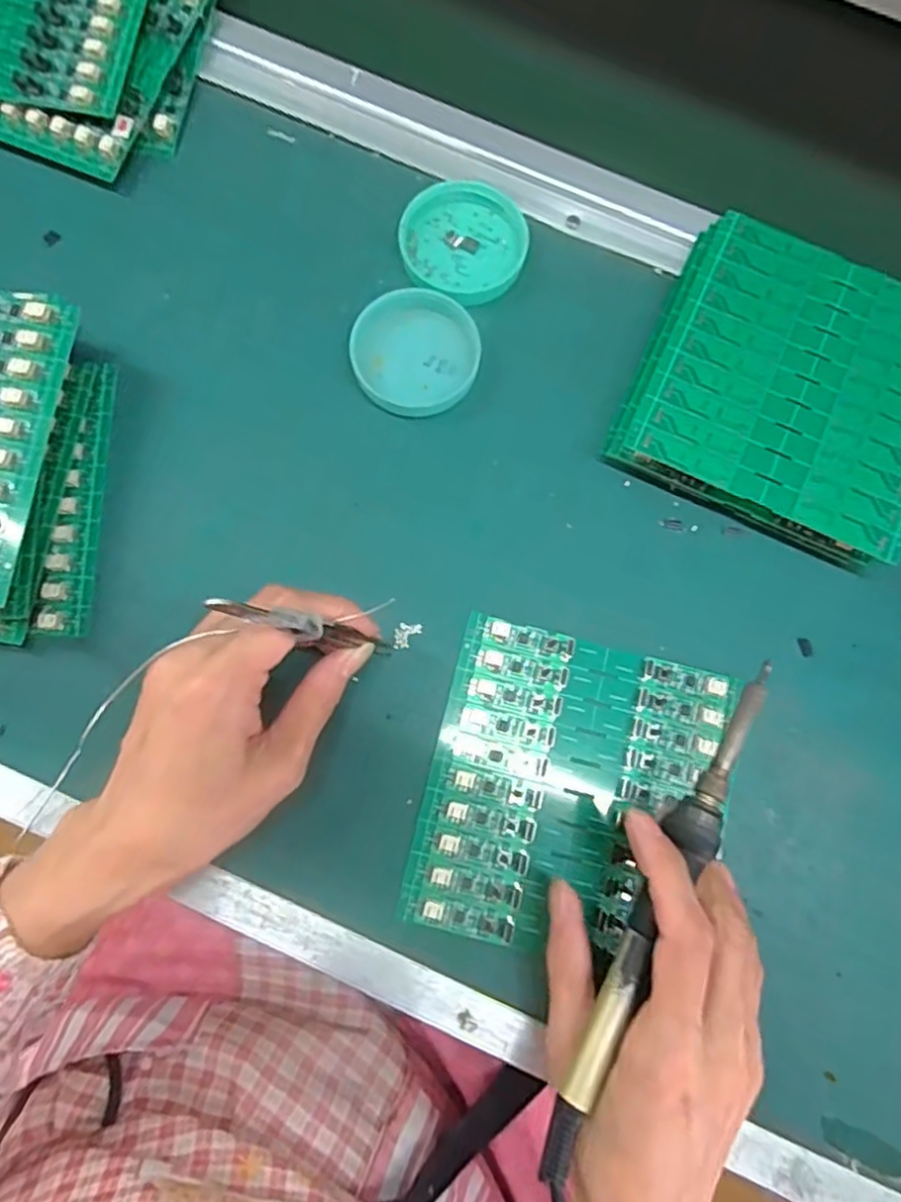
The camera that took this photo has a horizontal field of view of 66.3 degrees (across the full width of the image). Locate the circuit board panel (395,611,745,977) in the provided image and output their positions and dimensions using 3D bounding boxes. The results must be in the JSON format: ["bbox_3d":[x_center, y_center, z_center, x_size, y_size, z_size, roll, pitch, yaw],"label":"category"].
[{"bbox_3d":[0.055,0.086,0.313,0.125,0.009,0.138,14,78,2],"label":"circuit board panel"}]

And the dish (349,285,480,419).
[{"bbox_3d":[-0.017,-0.126,0.349,0.062,0.018,0.058,1,78,-3],"label":"dish"}]

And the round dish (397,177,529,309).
[{"bbox_3d":[0.008,-0.193,0.369,0.065,0.012,0.066,1,78,-3],"label":"round dish"}]

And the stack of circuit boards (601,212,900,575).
[{"bbox_3d":[0.168,-0.105,0.346,0.141,0.031,0.139,25,79,4],"label":"stack of circuit boards"}]

